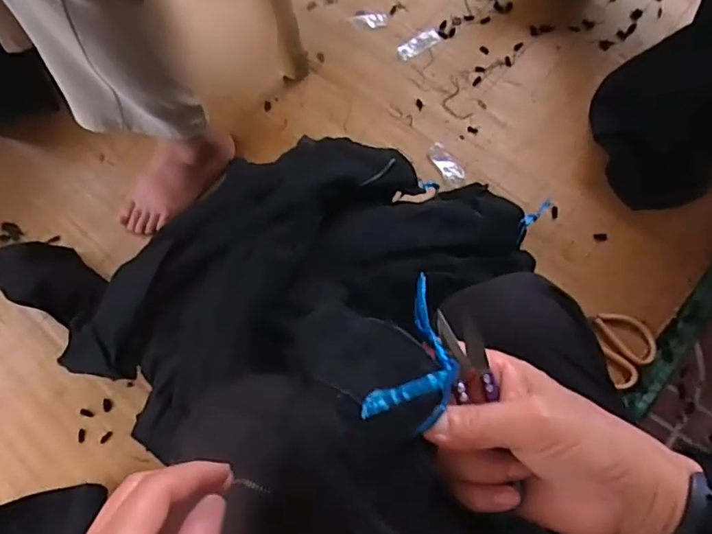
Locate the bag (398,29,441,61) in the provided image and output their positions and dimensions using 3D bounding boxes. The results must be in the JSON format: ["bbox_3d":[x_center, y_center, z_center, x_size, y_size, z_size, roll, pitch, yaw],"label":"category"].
[{"bbox_3d":[0.116,-0.409,1.004,0.086,0.004,0.036,-30,72,-6],"label":"bag"}]

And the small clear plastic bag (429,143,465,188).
[{"bbox_3d":[0.154,-0.170,0.908,0.037,0.014,0.085,-28,72,-6],"label":"small clear plastic bag"}]

